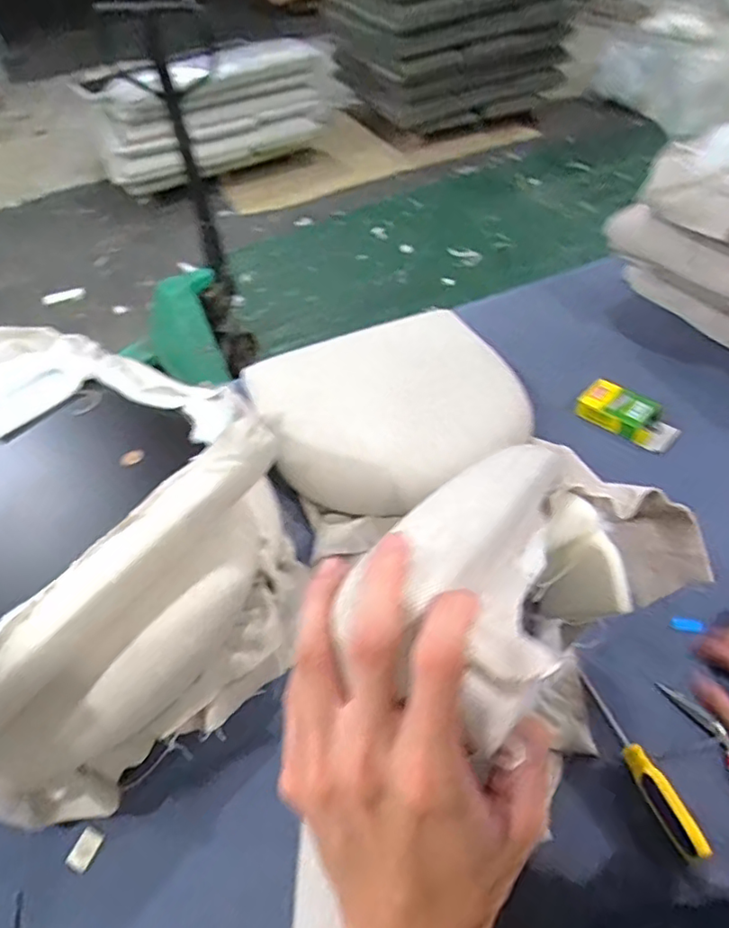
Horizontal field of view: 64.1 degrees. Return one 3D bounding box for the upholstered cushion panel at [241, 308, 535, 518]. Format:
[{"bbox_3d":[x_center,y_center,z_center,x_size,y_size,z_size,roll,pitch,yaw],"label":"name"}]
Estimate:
[{"bbox_3d":[0.041,-0.112,0.999,0.449,0.087,0.427,-14,48,-6],"label":"upholstered cushion panel"}]

